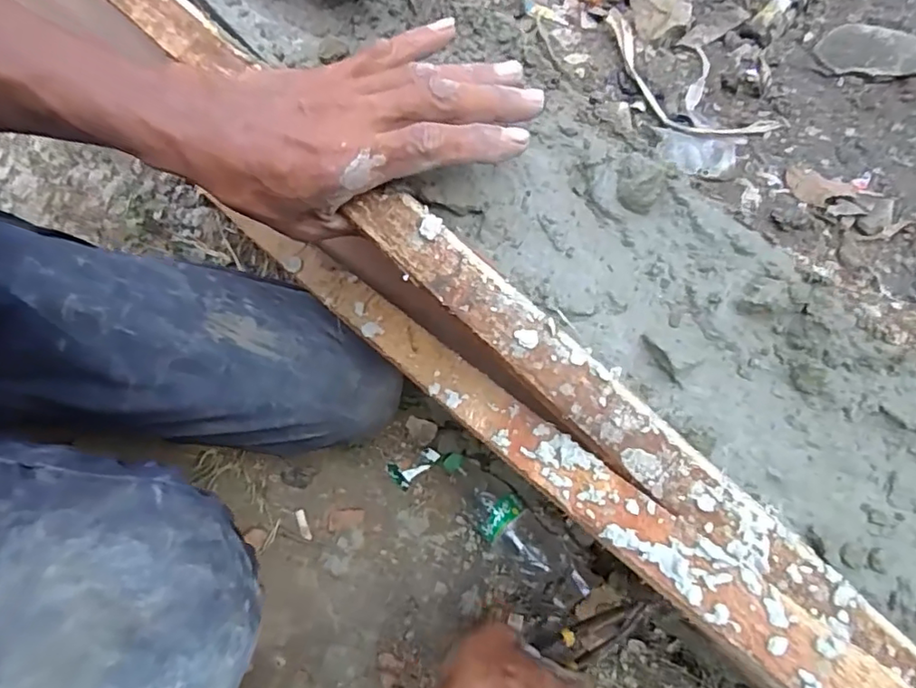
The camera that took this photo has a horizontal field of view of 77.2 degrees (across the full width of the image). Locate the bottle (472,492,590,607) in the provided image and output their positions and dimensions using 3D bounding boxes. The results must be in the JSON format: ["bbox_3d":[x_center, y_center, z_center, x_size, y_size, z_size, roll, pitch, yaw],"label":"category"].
[{"bbox_3d":[0.073,0.211,0.604,0.150,0.051,0.058,41,74,11],"label":"bottle"}]

